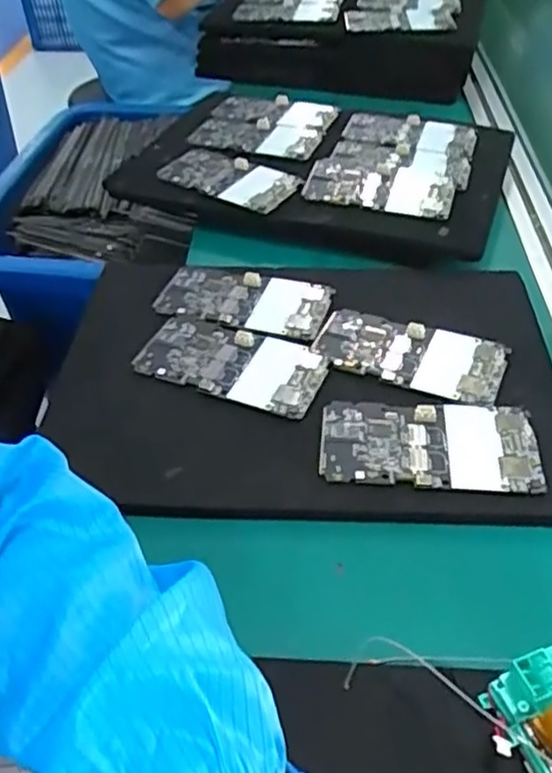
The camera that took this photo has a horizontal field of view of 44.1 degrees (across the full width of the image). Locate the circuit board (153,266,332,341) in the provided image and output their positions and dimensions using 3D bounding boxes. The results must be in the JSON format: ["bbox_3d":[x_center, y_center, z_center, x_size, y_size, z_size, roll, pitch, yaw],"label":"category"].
[{"bbox_3d":[-0.025,-0.070,0.535,0.129,0.008,0.071,11,46,12],"label":"circuit board"}]

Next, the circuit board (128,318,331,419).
[{"bbox_3d":[-0.031,-0.017,0.483,0.127,0.011,0.064,16,47,17],"label":"circuit board"}]

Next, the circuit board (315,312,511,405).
[{"bbox_3d":[0.094,-0.023,0.480,0.129,0.008,0.062,16,47,17],"label":"circuit board"}]

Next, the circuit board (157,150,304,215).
[{"bbox_3d":[-0.043,-0.195,0.640,0.125,0.012,0.060,23,58,16],"label":"circuit board"}]

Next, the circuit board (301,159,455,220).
[{"bbox_3d":[0.096,-0.184,0.620,0.130,0.010,0.071,10,54,5],"label":"circuit board"}]

